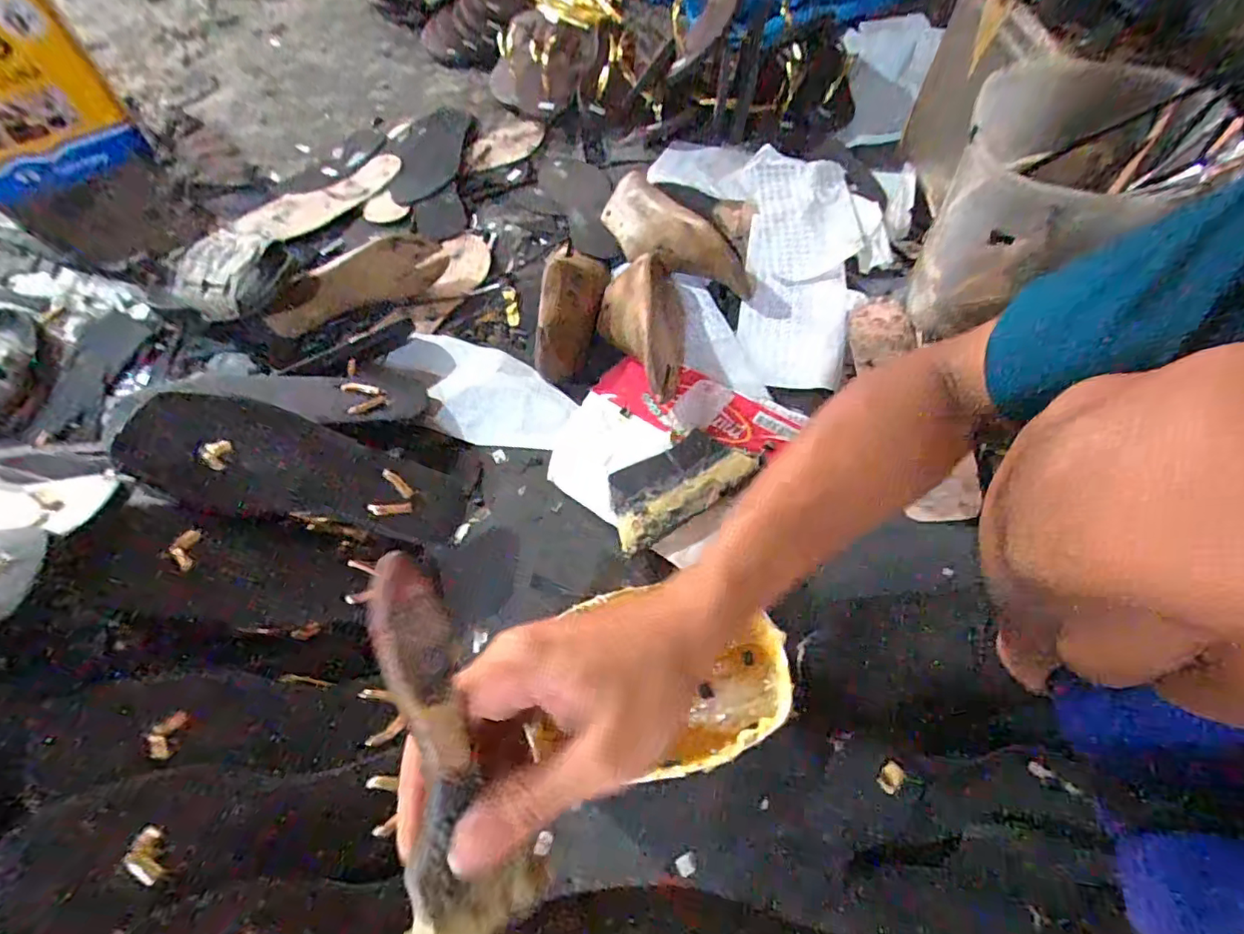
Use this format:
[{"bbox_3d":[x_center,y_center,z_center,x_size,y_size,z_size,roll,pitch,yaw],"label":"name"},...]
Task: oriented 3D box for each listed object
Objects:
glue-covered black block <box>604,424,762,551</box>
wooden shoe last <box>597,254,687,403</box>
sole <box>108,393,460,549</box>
[{"bbox_3d":[0.053,0.015,0.558,0.150,0.023,0.082,-27,66,-16],"label":"glue-covered black block"},{"bbox_3d":[0.024,-0.178,0.633,0.103,0.063,0.216,7,61,1],"label":"wooden shoe last"},{"bbox_3d":[-0.273,0.006,0.507,0.271,0.040,0.103,19,57,-29],"label":"sole"}]

